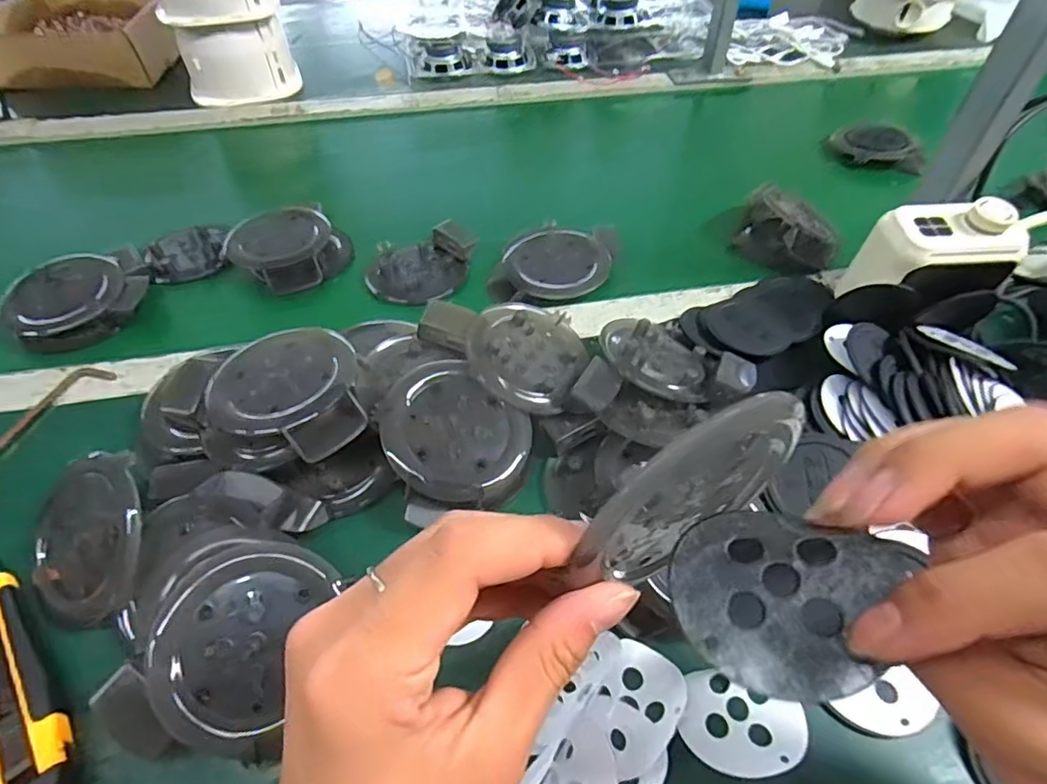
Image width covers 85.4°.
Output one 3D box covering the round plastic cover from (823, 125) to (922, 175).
[{"bbox_3d":[0.389,-0.271,0.630,0.104,0.030,0.069,29,55,22],"label":"round plastic cover"}]

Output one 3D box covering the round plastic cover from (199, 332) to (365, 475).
[{"bbox_3d":[-0.146,0.002,0.354,0.091,0.033,0.092,-2,59,4],"label":"round plastic cover"}]

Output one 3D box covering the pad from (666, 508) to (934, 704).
[{"bbox_3d":[0.072,0.059,0.165,0.057,0.006,0.052,-12,47,13],"label":"pad"}]

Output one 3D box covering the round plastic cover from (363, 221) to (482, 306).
[{"bbox_3d":[-0.092,-0.114,0.506,0.085,0.034,0.083,0,50,0],"label":"round plastic cover"}]

